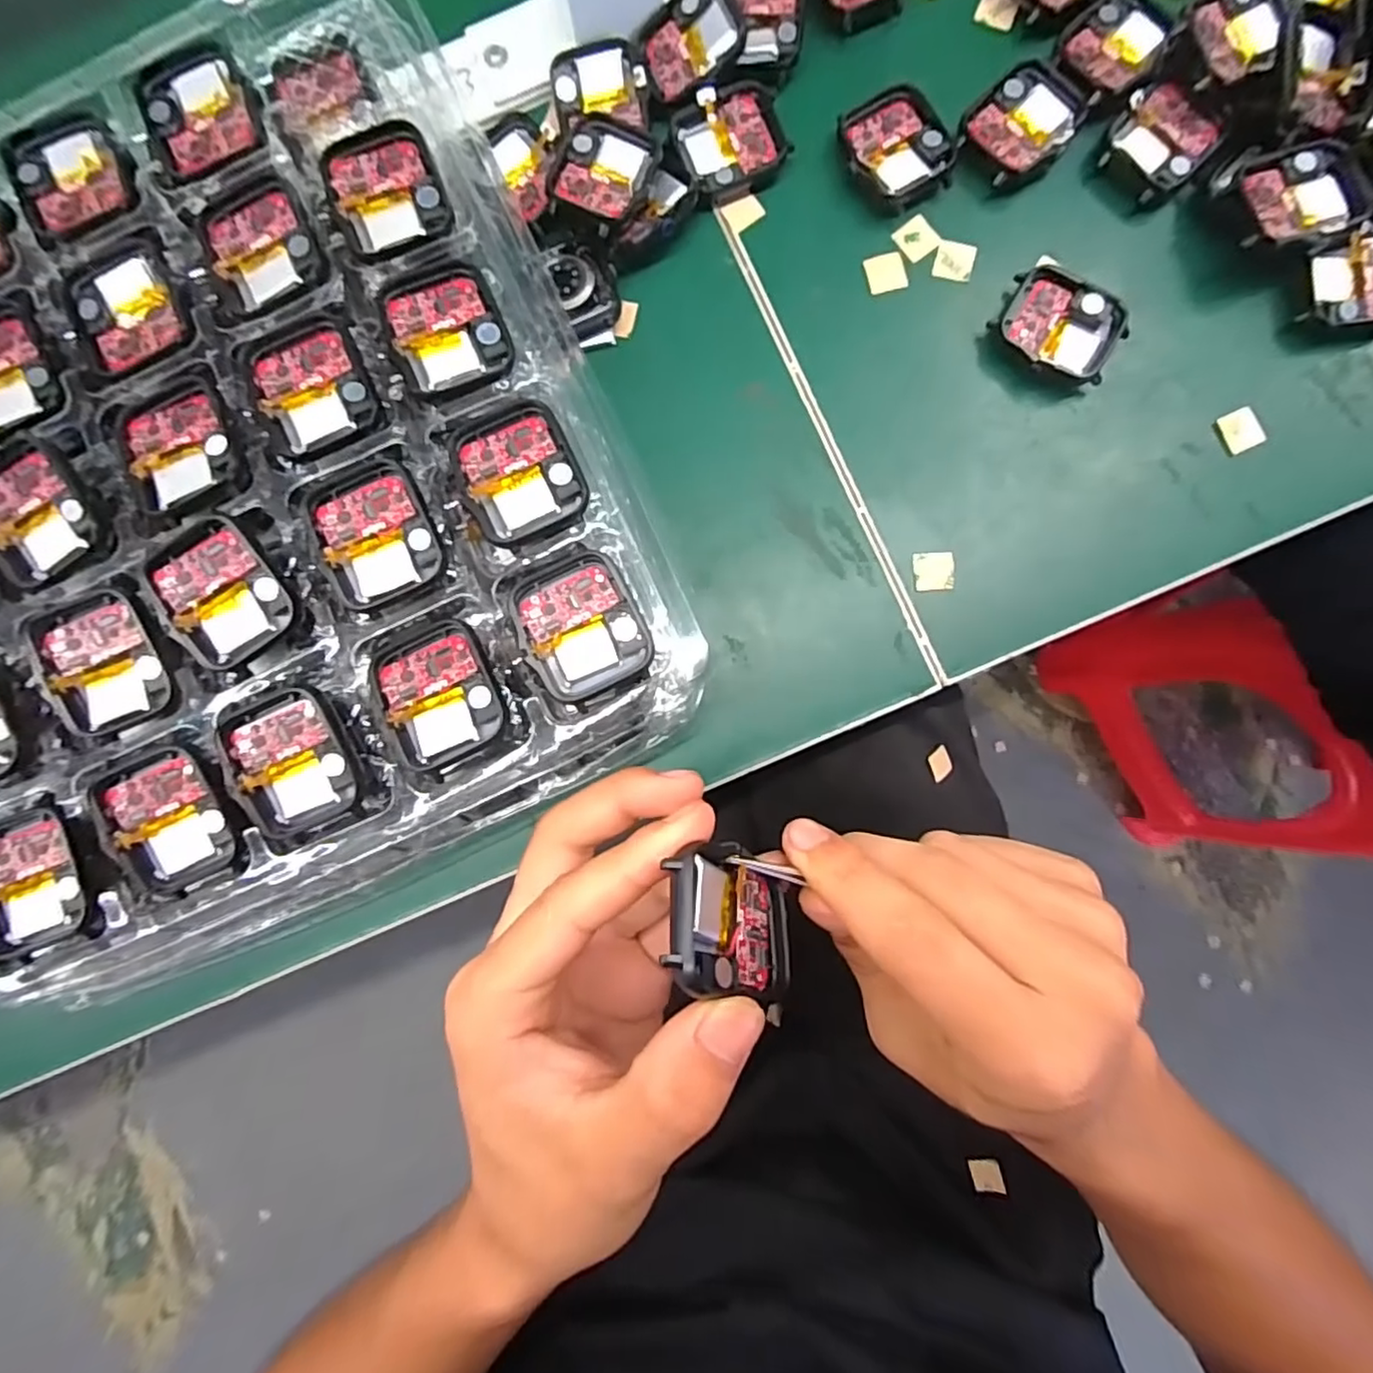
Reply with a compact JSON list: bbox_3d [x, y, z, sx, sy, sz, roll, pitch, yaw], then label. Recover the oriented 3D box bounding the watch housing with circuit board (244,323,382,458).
[{"bbox_3d":[-0.124,-0.099,0.211,0.034,0.004,0.042,-25,85,1],"label":"watch housing with circuit board"}]

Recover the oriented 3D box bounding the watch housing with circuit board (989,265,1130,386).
[{"bbox_3d":[0.148,-0.142,0.254,0.047,0.012,0.040,30,88,5],"label":"watch housing with circuit board"}]

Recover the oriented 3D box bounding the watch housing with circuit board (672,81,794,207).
[{"bbox_3d":[0.018,-0.225,0.262,0.042,0.013,0.037,-20,85,2],"label":"watch housing with circuit board"}]

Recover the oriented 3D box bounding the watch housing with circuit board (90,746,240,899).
[{"bbox_3d":[-0.165,0.043,0.201,0.036,0.006,0.044,-17,85,2],"label":"watch housing with circuit board"}]

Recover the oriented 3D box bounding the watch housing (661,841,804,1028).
[{"bbox_3d":[0.014,0.063,0.168,0.008,0.047,0.038,-21,45,35],"label":"watch housing"}]

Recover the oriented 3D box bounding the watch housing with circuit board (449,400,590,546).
[{"bbox_3d":[-0.055,-0.071,0.210,0.039,0.005,0.044,-20,85,2],"label":"watch housing with circuit board"}]

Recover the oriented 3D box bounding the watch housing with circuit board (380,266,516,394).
[{"bbox_3d":[-0.080,-0.121,0.212,0.037,0.006,0.041,-20,85,1],"label":"watch housing with circuit board"}]

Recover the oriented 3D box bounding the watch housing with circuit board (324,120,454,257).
[{"bbox_3d":[-0.102,-0.170,0.217,0.036,0.007,0.042,-20,85,2],"label":"watch housing with circuit board"}]

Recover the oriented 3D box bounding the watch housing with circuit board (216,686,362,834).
[{"bbox_3d":[-0.127,0.023,0.201,0.035,0.005,0.045,-21,85,1],"label":"watch housing with circuit board"}]

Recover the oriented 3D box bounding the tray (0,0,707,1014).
[{"bbox_3d":[-0.164,-0.077,0.221,0.264,0.037,0.304,-23,85,1],"label":"tray"}]

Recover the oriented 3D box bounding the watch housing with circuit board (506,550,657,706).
[{"bbox_3d":[-0.034,-0.020,0.205,0.038,0.008,0.046,-23,85,1],"label":"watch housing with circuit board"}]

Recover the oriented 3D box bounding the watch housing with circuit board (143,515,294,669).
[{"bbox_3d":[-0.150,-0.031,0.203,0.037,0.007,0.038,-38,85,0],"label":"watch housing with circuit board"}]

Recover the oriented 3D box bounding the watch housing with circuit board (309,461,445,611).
[{"bbox_3d":[-0.100,-0.050,0.205,0.036,0.004,0.043,-19,85,2],"label":"watch housing with circuit board"}]

